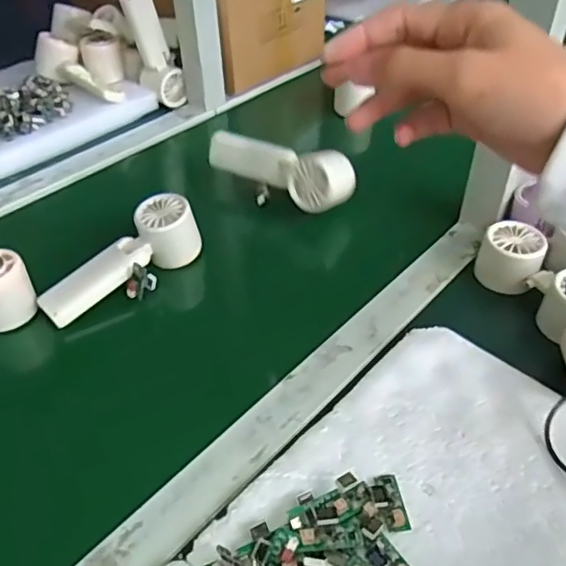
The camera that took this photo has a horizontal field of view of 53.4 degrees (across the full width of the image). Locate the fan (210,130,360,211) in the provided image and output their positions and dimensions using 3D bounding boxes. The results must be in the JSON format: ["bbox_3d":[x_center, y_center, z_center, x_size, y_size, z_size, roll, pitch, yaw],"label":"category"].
[{"bbox_3d":[-0.003,-0.132,0.622,0.166,0.045,0.055,24,48,25],"label":"fan"}]

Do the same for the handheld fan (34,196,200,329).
[{"bbox_3d":[-0.149,-0.022,0.532,0.060,0.057,0.158,29,51,29],"label":"handheld fan"}]

